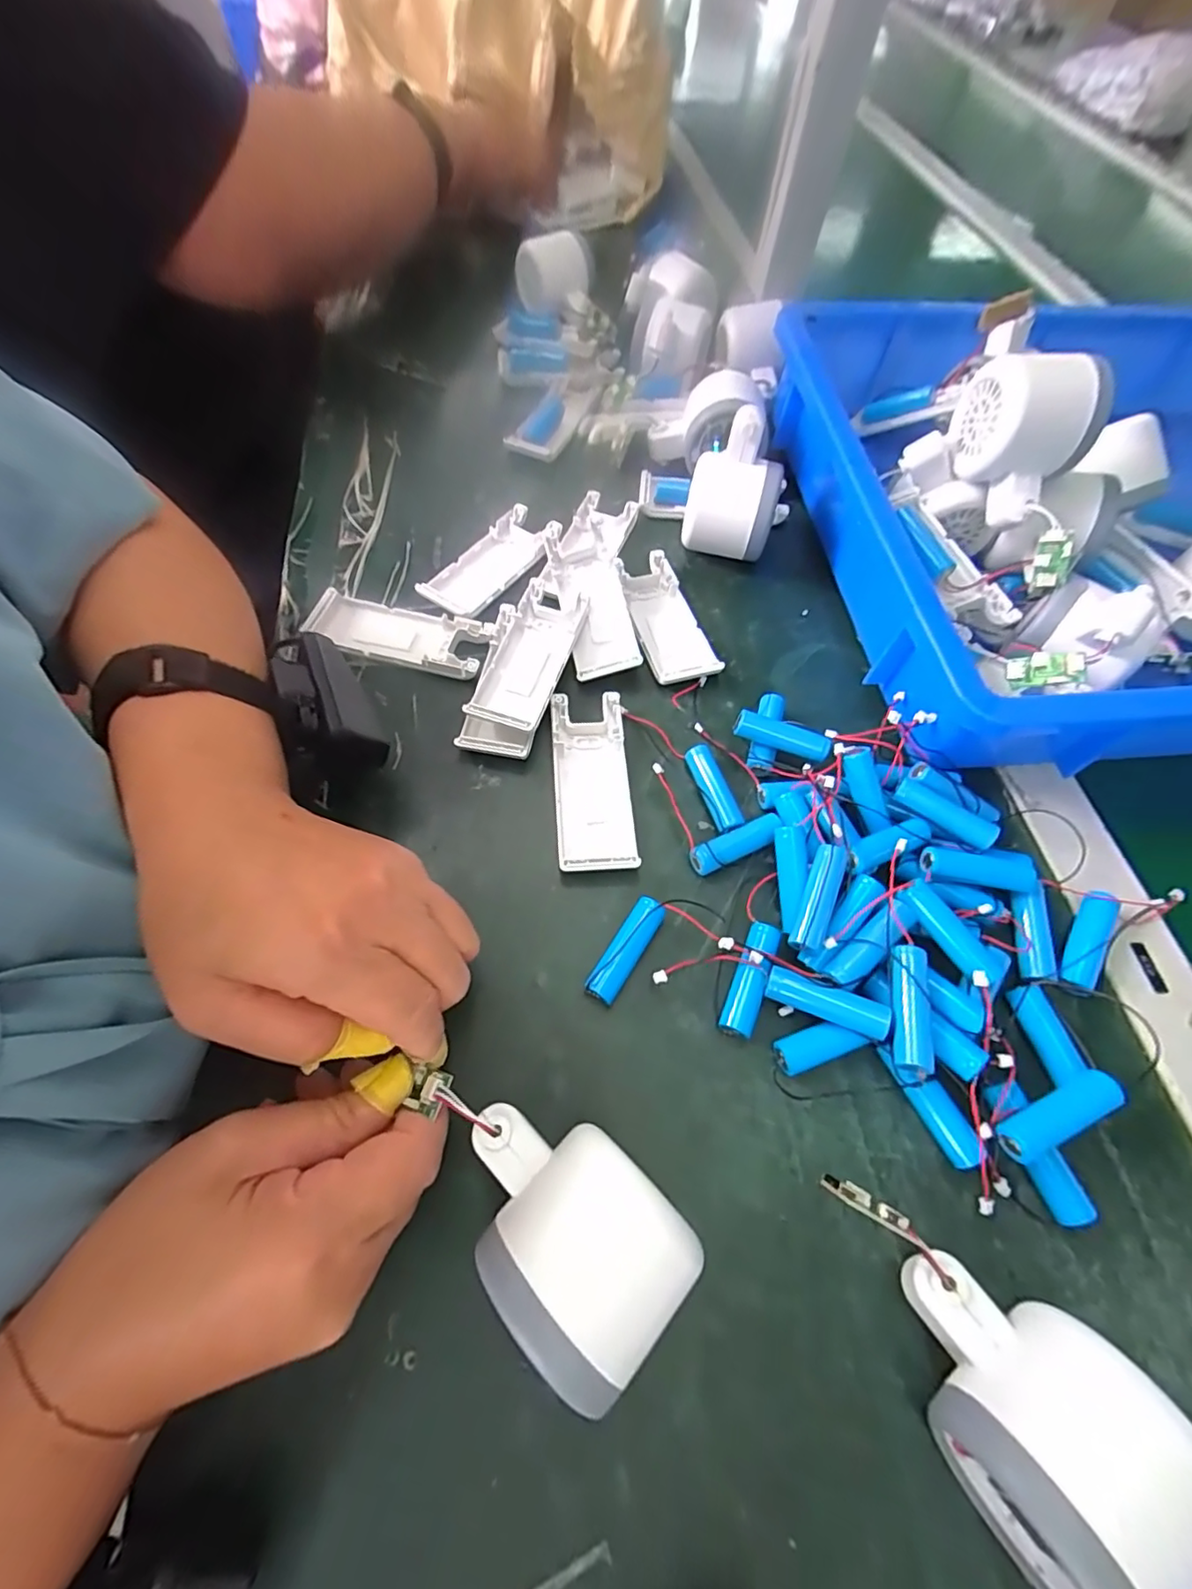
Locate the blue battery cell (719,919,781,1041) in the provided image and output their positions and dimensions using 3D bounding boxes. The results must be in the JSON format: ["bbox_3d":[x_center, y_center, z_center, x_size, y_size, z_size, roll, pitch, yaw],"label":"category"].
[{"bbox_3d":[0.070,0.082,0.260,0.015,0.016,0.051,24,64,10],"label":"blue battery cell"}]

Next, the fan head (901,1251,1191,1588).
[{"bbox_3d":[0.137,0.193,0.181,0.056,0.056,0.087,-27,67,-16],"label":"fan head"}]

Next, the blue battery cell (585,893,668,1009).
[{"bbox_3d":[0.013,0.072,0.266,0.015,0.016,0.050,31,65,13],"label":"blue battery cell"}]

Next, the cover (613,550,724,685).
[{"bbox_3d":[0.042,-0.111,0.363,0.038,0.011,0.099,-14,64,-9],"label":"cover"}]

